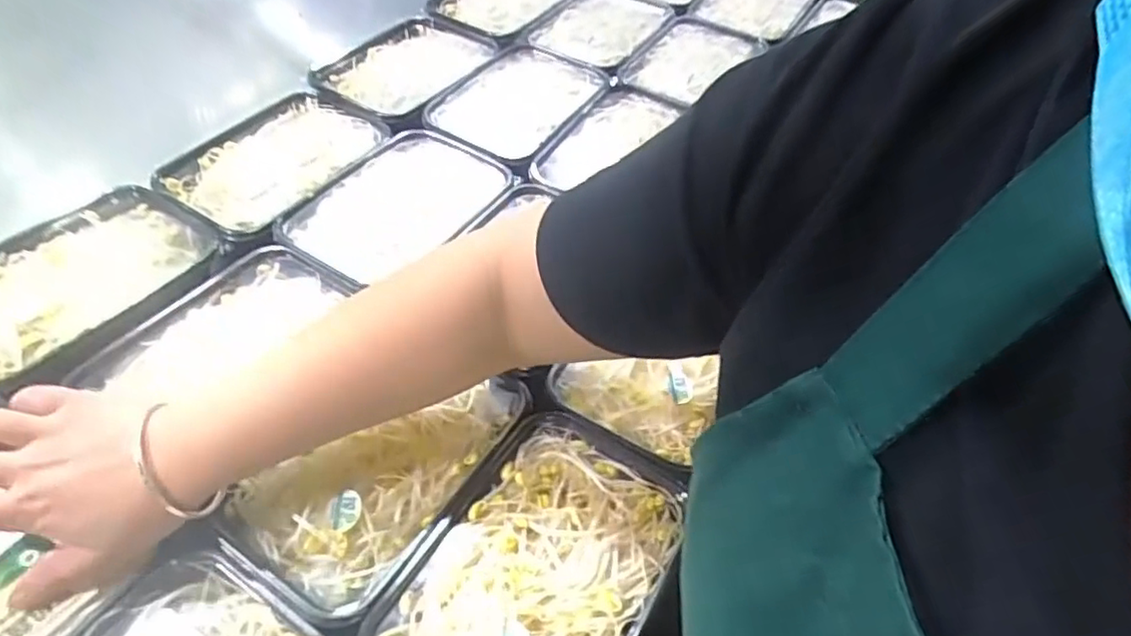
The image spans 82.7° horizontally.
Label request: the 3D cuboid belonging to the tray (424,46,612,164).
[{"bbox_3d":[-0.047,-0.201,0.653,0.126,0.055,0.183,25,54,18],"label":"tray"}]

